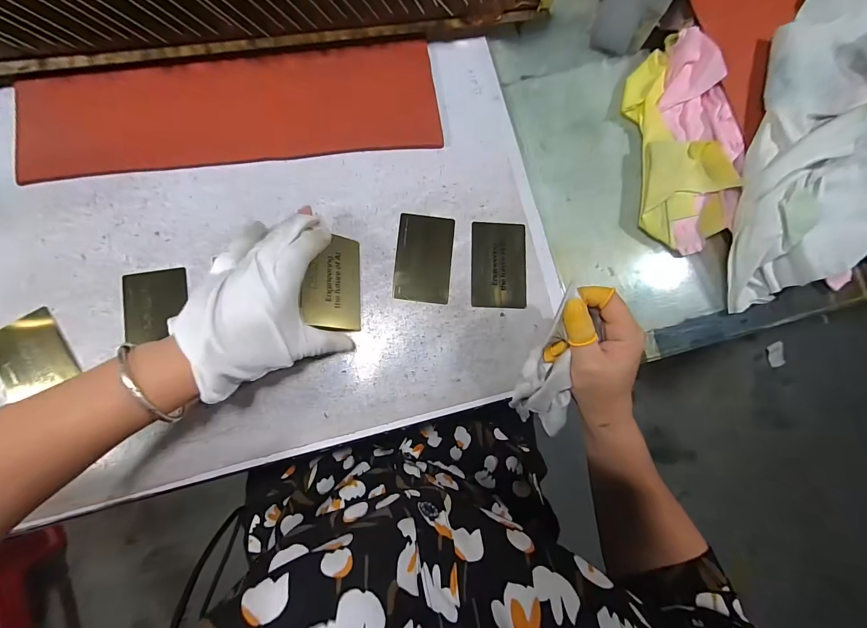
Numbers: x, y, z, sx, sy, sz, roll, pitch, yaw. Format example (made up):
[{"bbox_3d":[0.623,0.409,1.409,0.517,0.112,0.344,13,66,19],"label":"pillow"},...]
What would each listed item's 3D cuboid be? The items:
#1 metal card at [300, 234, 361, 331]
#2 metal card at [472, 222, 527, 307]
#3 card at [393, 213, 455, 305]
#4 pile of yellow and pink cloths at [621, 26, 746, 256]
[{"bbox_3d":[-0.086,-0.028,0.322,0.052,0.004,0.082,9,78,-44],"label":"metal card"},{"bbox_3d":[0.064,-0.048,0.353,0.053,0.004,0.084,2,81,-3],"label":"metal card"},{"bbox_3d":[-0.009,-0.053,0.349,0.052,0.004,0.084,5,81,-2],"label":"card"},{"bbox_3d":[0.257,-0.179,0.376,0.101,0.032,0.224,-3,81,-4],"label":"pile of yellow and pink cloths"}]

